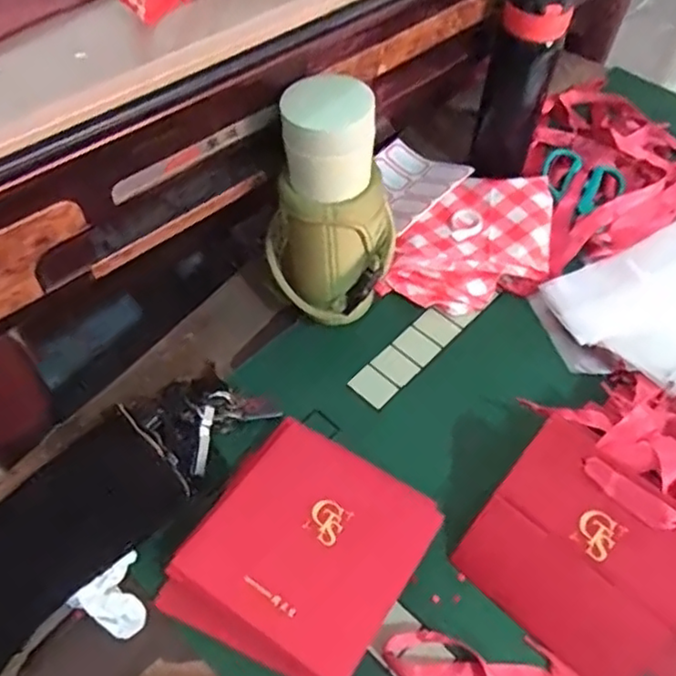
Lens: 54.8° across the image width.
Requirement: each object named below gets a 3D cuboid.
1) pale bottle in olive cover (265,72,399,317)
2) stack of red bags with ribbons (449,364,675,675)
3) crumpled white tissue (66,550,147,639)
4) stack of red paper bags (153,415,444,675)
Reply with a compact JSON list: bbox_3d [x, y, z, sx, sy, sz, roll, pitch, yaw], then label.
[{"bbox_3d":[-0.008,-0.096,0.543,0.105,0.218,0.079,-1,55,-4],"label":"pale bottle in olive cover"},{"bbox_3d":[0.223,0.115,0.474,0.166,0.089,0.239,37,62,21],"label":"stack of red bags with ribbons"},{"bbox_3d":[-0.158,0.190,0.470,0.051,0.020,0.044,-37,64,-24],"label":"crumpled white tissue"},{"bbox_3d":[-0.028,0.153,0.472,0.152,0.037,0.167,30,60,17],"label":"stack of red paper bags"}]

